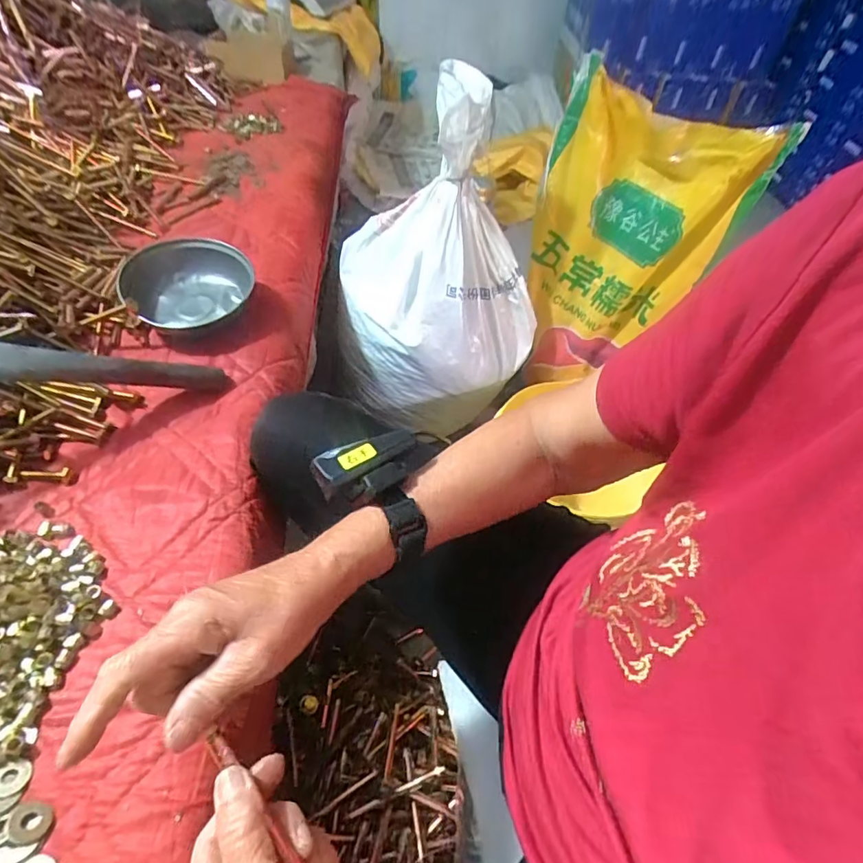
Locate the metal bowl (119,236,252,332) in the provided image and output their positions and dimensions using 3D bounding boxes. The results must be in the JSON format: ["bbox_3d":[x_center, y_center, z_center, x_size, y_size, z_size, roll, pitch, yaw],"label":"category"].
[{"bbox_3d":[-0.287,-0.174,0.614,0.144,0.054,0.125,-23,55,-25],"label":"metal bowl"}]

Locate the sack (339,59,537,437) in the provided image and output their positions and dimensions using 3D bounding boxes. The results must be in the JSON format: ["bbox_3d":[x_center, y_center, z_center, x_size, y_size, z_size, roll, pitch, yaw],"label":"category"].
[{"bbox_3d":[0.002,-0.228,0.789,0.280,0.449,0.224,34,53,23],"label":"sack"}]

